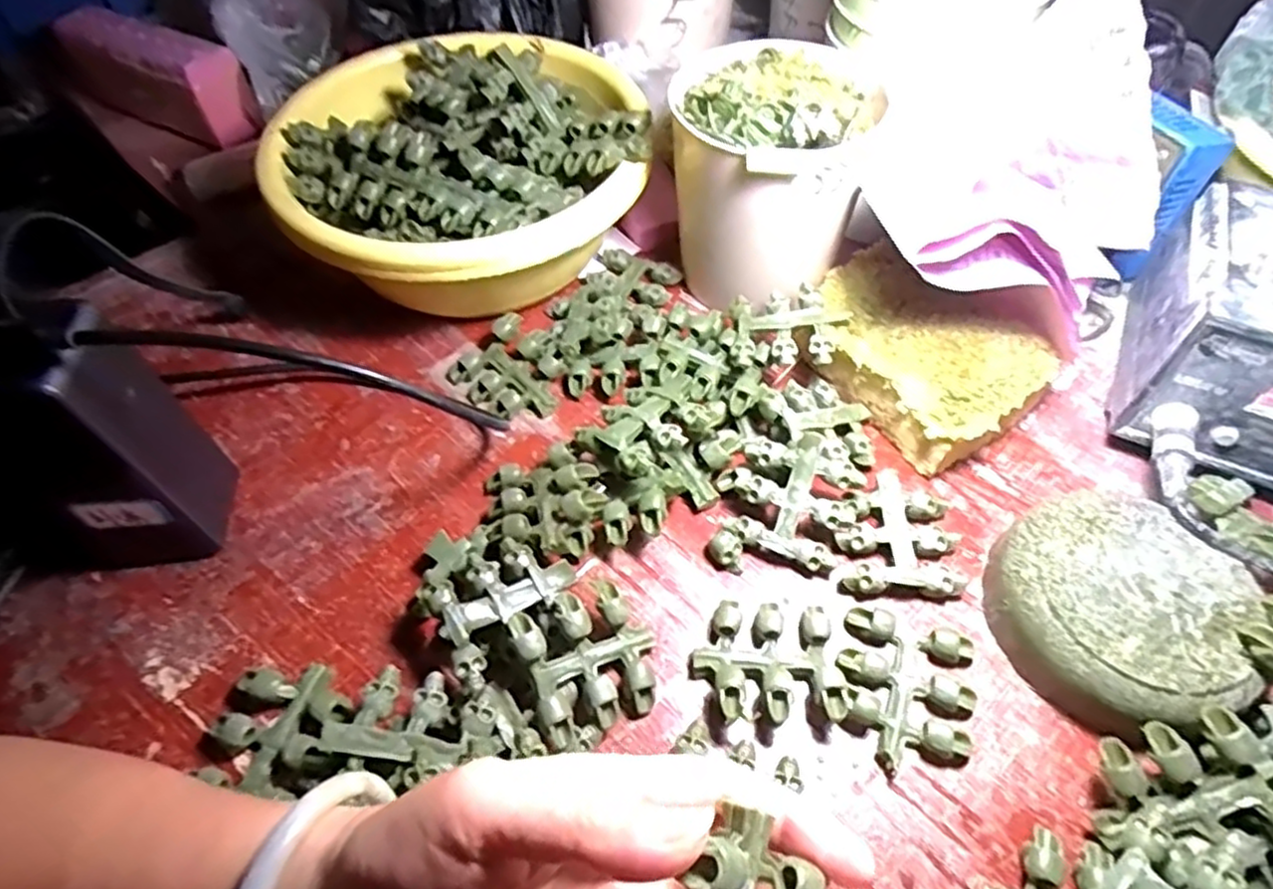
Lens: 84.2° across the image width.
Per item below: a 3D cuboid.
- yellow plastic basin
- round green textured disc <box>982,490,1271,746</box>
[{"bbox_3d":[-0.106,-0.168,0.443,0.208,0.105,0.211,-2,54,2],"label":"yellow plastic basin"},{"bbox_3d":[0.209,0.072,0.307,0.093,0.031,0.098,-2,54,2],"label":"round green textured disc"}]

